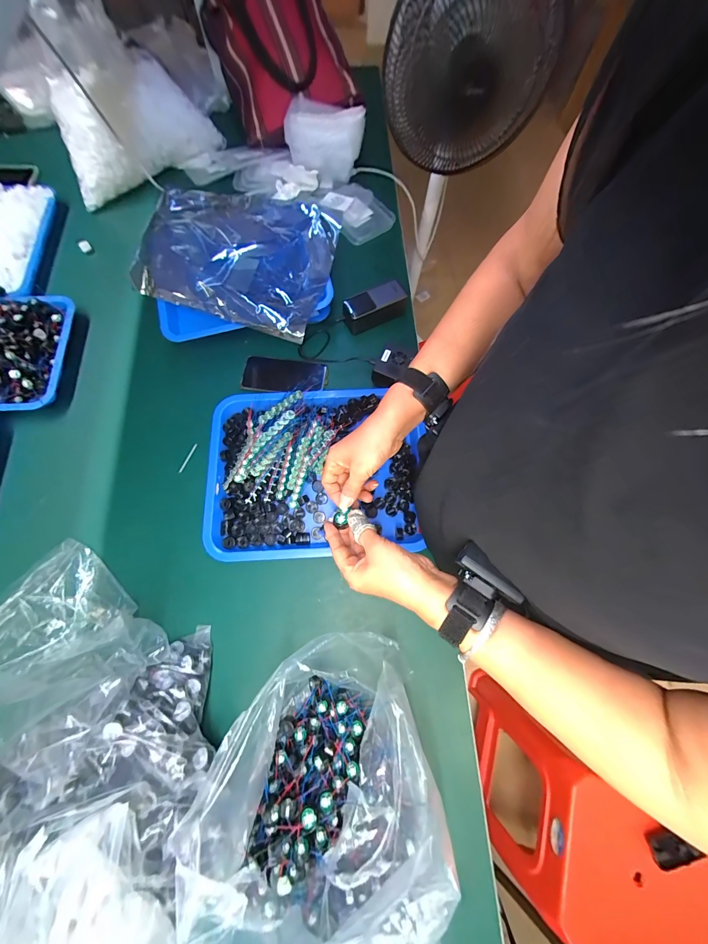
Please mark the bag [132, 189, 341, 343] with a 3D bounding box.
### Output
[{"bbox_3d":[-0.210,-0.402,0.573,0.315,0.089,0.236,17,74,4],"label":"bag"}]

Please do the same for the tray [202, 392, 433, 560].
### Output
[{"bbox_3d":[-0.074,-0.009,0.554,0.365,0.051,0.299,-5,73,-3],"label":"tray"}]

